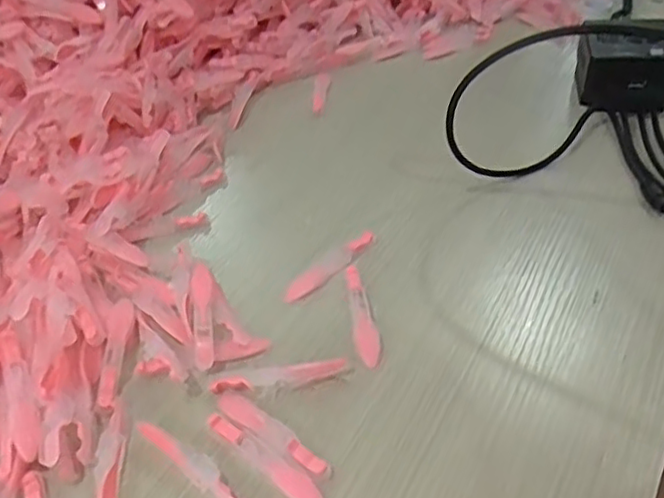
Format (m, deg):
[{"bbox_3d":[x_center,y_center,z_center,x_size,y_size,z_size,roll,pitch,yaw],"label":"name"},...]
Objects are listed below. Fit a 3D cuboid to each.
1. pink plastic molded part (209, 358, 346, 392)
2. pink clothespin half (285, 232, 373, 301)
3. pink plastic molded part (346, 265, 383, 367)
[{"bbox_3d":[-0.029,0.072,0.369,0.077,0.006,0.014,-9,44,-7],"label":"pink plastic molded part"},{"bbox_3d":[-0.002,0.011,0.442,0.074,0.012,0.018,-35,52,-30],"label":"pink clothespin half"},{"bbox_3d":[0.018,0.039,0.405,0.014,0.004,0.076,-8,44,-6],"label":"pink plastic molded part"}]

